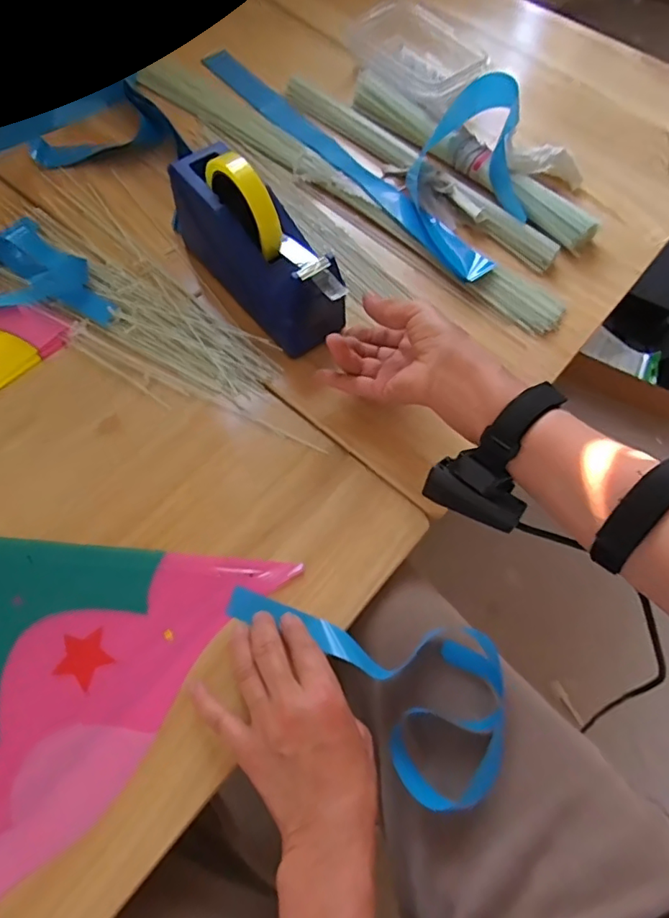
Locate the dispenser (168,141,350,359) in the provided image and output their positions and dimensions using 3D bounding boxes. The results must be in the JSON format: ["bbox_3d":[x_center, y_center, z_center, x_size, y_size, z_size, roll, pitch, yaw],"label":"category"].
[{"bbox_3d":[-0.081,-0.211,0.522,0.064,0.124,0.231,-39,73,-18],"label":"dispenser"}]

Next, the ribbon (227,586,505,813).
[{"bbox_3d":[0.034,0.149,0.420,0.227,0.036,0.117,37,69,14],"label":"ribbon"}]

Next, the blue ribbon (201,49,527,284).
[{"bbox_3d":[0.063,-0.434,0.654,0.205,0.080,0.506,-36,72,-17],"label":"blue ribbon"}]

